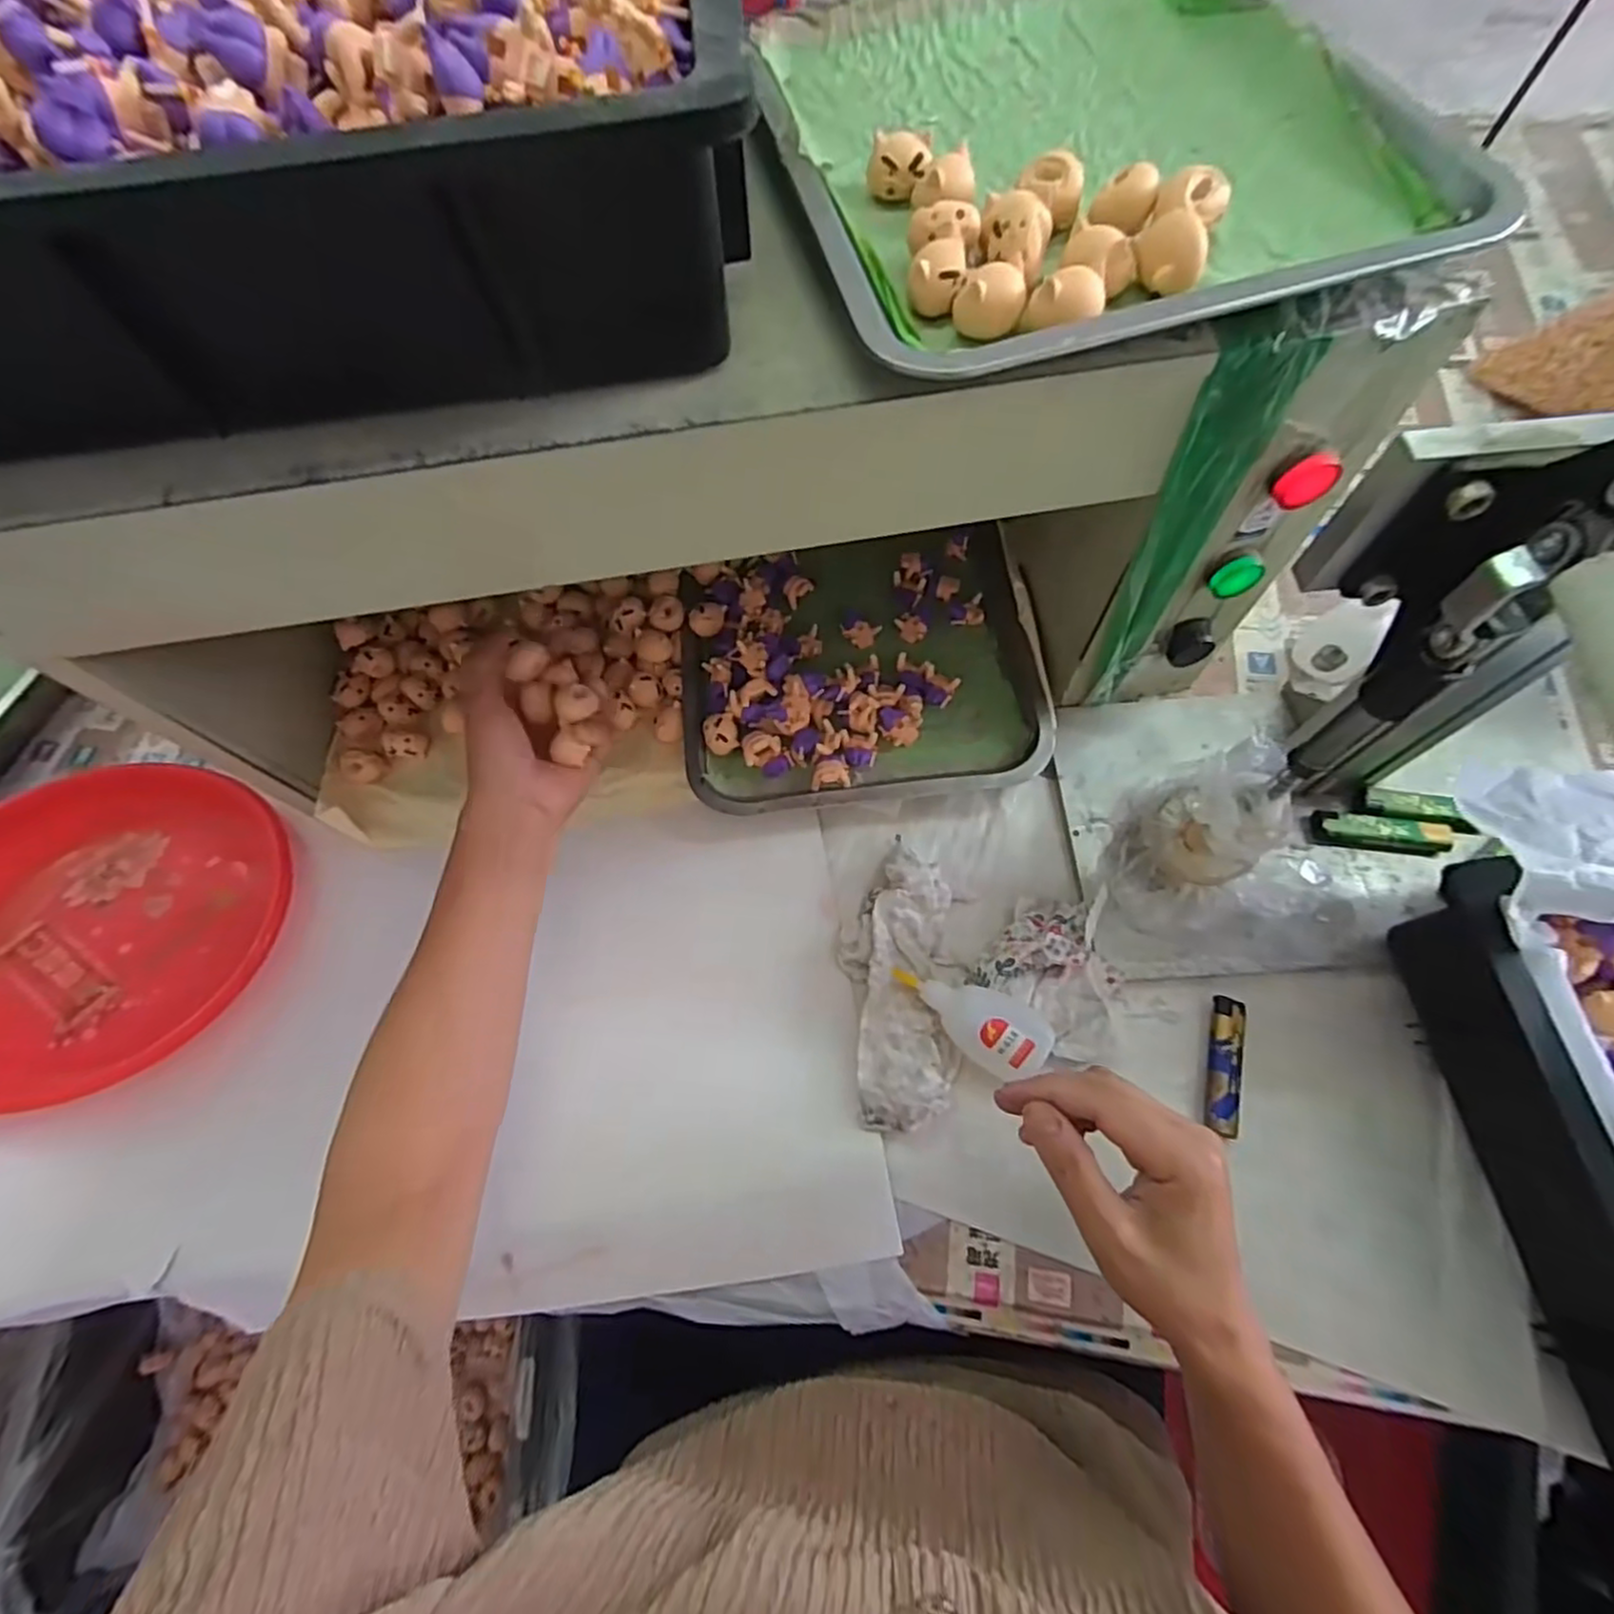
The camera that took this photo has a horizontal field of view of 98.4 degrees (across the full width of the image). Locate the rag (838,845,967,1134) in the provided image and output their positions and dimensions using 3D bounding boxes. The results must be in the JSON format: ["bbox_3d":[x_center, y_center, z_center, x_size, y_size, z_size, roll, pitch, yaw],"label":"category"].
[{"bbox_3d":[0.061,0.112,0.446,0.072,0.031,0.170,0,68,1],"label":"rag"}]

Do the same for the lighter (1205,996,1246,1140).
[{"bbox_3d":[0.256,0.158,0.428,0.018,0.018,0.080,15,69,7],"label":"lighter"}]

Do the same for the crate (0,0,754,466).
[{"bbox_3d":[-0.246,-0.257,0.271,0.426,0.103,0.240,-10,68,-3],"label":"crate"}]

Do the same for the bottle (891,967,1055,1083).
[{"bbox_3d":[0.100,0.128,0.427,0.097,0.021,0.045,26,71,16],"label":"bottle"}]

